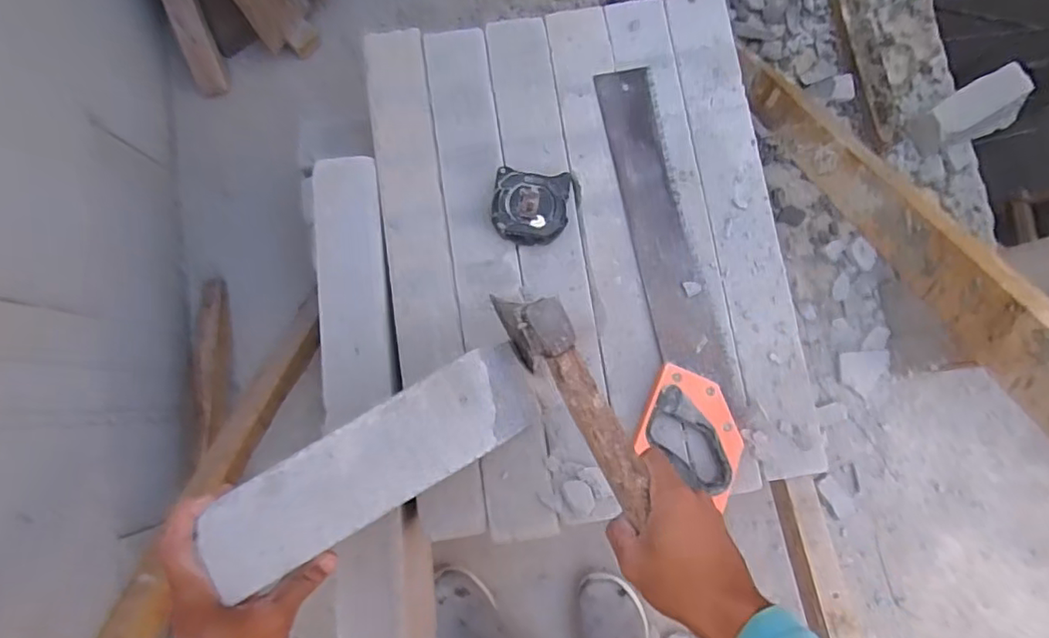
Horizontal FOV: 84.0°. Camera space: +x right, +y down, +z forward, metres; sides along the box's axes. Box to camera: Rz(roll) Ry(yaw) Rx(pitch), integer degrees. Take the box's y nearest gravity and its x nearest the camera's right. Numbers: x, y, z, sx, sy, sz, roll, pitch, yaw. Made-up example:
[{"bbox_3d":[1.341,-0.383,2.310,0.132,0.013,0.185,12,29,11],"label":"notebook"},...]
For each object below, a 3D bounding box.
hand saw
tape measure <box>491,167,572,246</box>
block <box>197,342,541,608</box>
[{"bbox_3d":[0.148,-0.054,0.647,0.107,0.013,0.477,-10,80,-4],"label":"hand saw"},{"bbox_3d":[0.008,-0.127,0.657,0.094,0.039,0.090,7,81,-1],"label":"tape measure"},{"bbox_3d":[-0.110,0.114,0.458,0.272,0.064,0.079,-30,84,-10],"label":"block"}]

